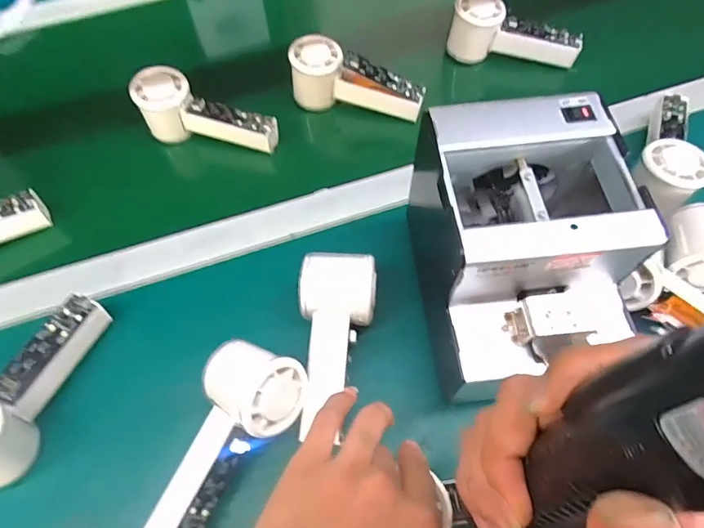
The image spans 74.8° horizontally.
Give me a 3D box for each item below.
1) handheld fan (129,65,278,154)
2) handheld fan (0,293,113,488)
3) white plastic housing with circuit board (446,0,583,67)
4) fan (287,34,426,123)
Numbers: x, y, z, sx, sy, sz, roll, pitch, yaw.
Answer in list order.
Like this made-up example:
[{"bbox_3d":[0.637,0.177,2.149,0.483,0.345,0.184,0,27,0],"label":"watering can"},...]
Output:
[{"bbox_3d":[-0.154,-0.156,0.486,0.145,0.058,0.046,19,59,9],"label":"handheld fan"},{"bbox_3d":[-0.247,0.094,0.356,0.050,0.066,0.148,21,59,10],"label":"handheld fan"},{"bbox_3d":[0.190,-0.264,0.549,0.148,0.079,0.045,11,58,4],"label":"white plastic housing with circuit board"},{"bbox_3d":[0.007,-0.199,0.507,0.149,0.060,0.051,14,58,6],"label":"fan"}]

